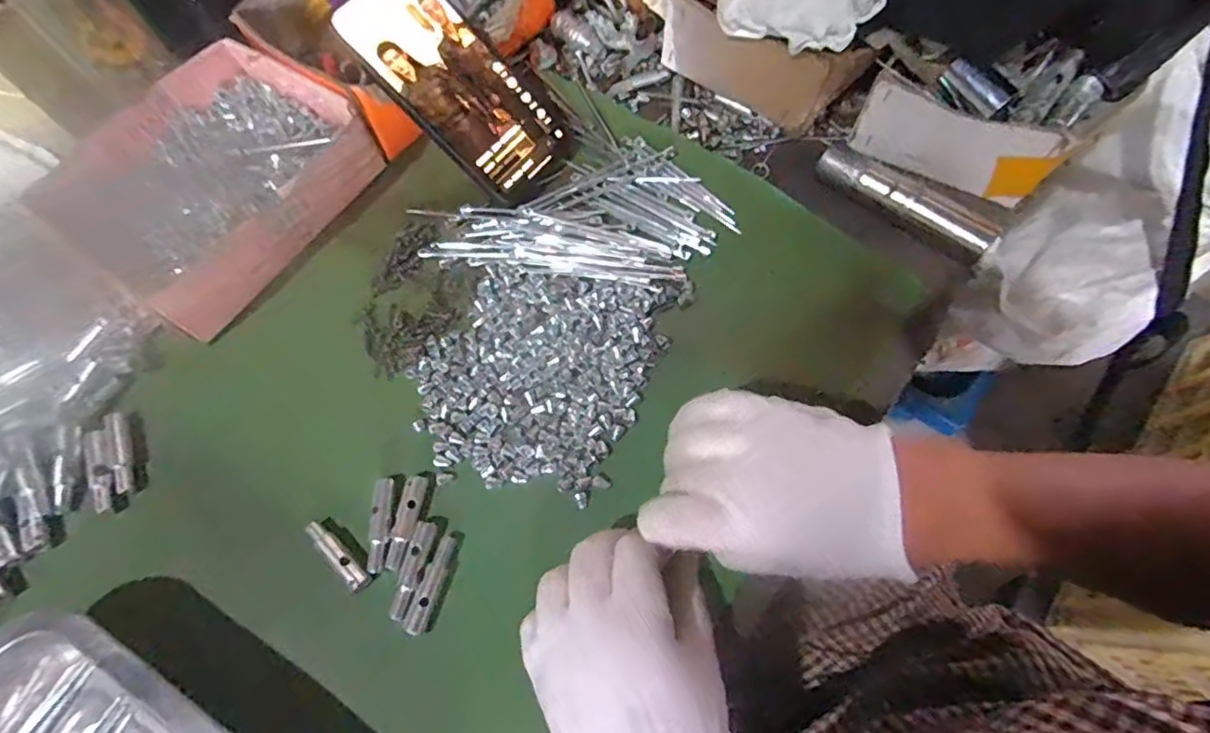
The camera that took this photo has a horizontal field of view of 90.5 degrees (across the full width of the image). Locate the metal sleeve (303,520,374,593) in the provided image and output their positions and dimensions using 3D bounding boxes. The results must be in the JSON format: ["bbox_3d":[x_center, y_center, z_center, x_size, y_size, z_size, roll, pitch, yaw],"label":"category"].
[{"bbox_3d":[-0.147,0.103,0.329,0.048,0.007,0.011,42,75,12],"label":"metal sleeve"}]

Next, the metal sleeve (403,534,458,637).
[{"bbox_3d":[-0.093,0.117,0.324,0.012,0.010,0.051,16,72,4],"label":"metal sleeve"}]

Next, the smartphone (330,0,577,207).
[{"bbox_3d":[-0.094,-0.186,0.399,0.160,0.006,0.077,45,74,-13],"label":"smartphone"}]

